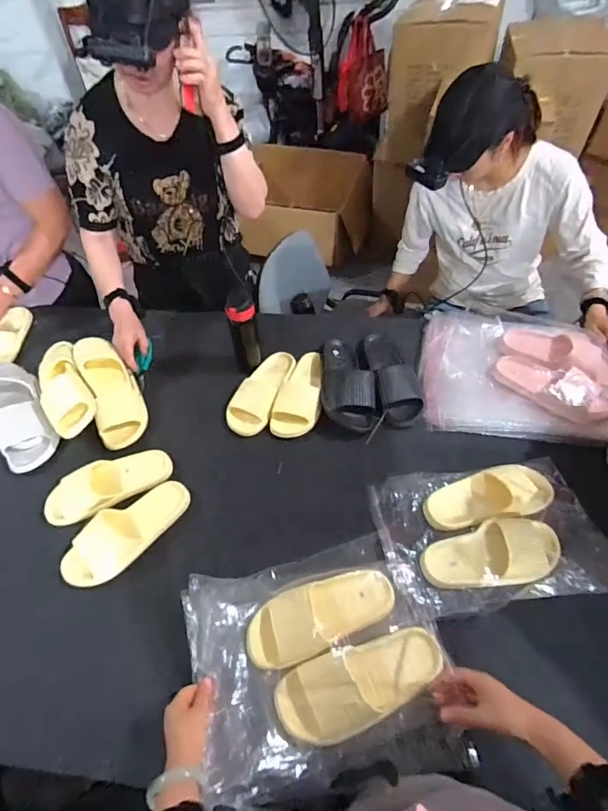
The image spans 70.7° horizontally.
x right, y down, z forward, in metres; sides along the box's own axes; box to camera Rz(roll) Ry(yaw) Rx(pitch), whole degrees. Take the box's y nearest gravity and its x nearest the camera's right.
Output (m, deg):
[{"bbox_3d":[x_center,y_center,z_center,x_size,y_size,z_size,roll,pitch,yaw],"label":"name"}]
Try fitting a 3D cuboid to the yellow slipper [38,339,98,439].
[{"bbox_3d":[-0.563,-0.054,0.992,0.102,0.080,0.292,-28,56,-16],"label":"yellow slipper"}]

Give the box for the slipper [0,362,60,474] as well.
[{"bbox_3d":[-0.663,-0.003,0.971,0.120,0.070,0.317,-33,58,-19],"label":"slipper"}]

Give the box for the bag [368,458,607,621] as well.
[{"bbox_3d":[0.328,0.212,0.752,0.369,0.072,0.252,-7,53,-1],"label":"bag"}]

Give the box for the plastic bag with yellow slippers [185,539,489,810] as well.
[{"bbox_3d":[0.026,0.390,0.654,0.371,0.084,0.323,-15,54,-7],"label":"plastic bag with yellow slippers"}]

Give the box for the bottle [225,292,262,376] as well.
[{"bbox_3d":[-0.136,-0.166,0.964,0.070,0.193,0.067,-31,57,-18],"label":"bottle"}]

